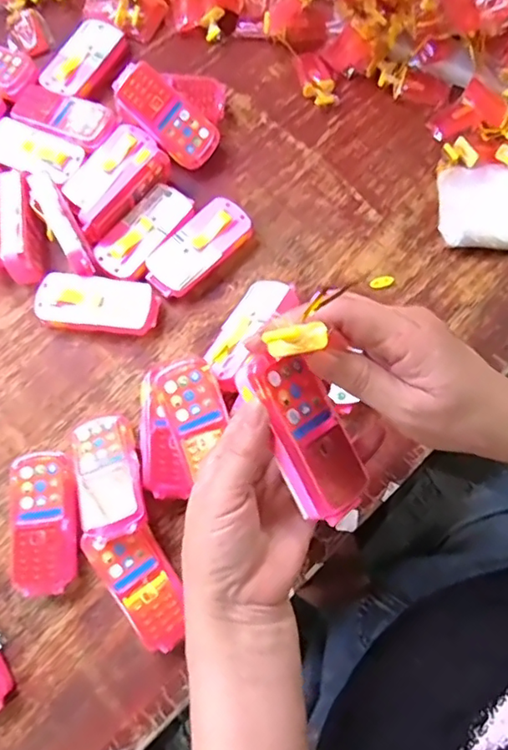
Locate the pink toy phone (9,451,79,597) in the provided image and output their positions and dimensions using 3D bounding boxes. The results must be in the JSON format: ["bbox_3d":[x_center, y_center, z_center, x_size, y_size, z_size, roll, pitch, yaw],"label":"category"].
[{"bbox_3d":[-0.157,0.112,0.428,0.049,0.032,0.101,-10,74,-3],"label":"pink toy phone"}]

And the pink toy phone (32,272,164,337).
[{"bbox_3d":[-0.135,-0.060,0.479,0.103,0.027,0.047,8,74,2],"label":"pink toy phone"}]

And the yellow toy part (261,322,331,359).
[{"bbox_3d":[0.019,-0.017,0.267,0.029,0.009,0.012,-10,72,23],"label":"yellow toy part"}]

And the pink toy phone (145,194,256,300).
[{"bbox_3d":[-0.048,-0.111,0.495,0.102,0.023,0.048,-44,78,-11],"label":"pink toy phone"}]

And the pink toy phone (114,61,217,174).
[{"bbox_3d":[-0.080,-0.239,0.512,0.103,0.016,0.047,41,97,-15],"label":"pink toy phone"}]

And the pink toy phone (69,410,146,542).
[{"bbox_3d":[-0.110,0.075,0.423,0.045,0.019,0.099,-16,59,-4],"label":"pink toy phone"}]

